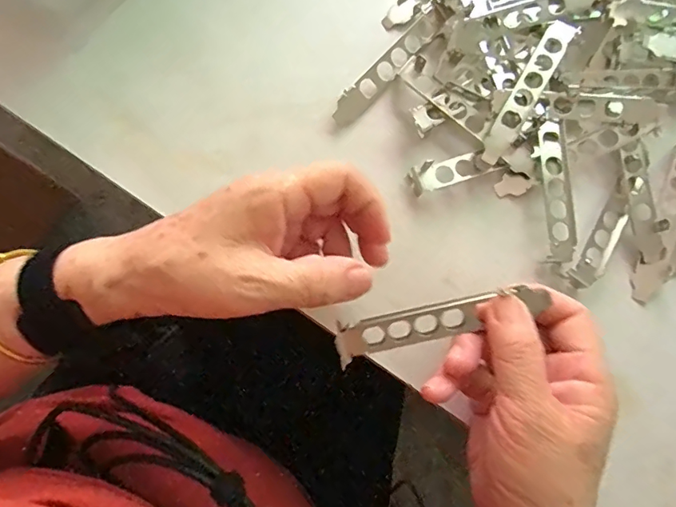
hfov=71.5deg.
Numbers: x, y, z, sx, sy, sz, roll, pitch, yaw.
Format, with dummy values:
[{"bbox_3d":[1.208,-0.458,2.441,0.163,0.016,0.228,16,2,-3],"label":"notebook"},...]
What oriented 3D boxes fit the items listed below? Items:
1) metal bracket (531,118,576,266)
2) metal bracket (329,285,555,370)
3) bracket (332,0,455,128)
[{"bbox_3d":[0.149,-0.043,0.324,0.021,0.005,0.099,1,79,-1],"label":"metal bracket"},{"bbox_3d":[0.058,0.038,0.268,0.121,0.008,0.021,-16,80,8],"label":"metal bracket"},{"bbox_3d":[0.040,-0.142,0.344,0.020,0.010,0.123,41,81,7],"label":"bracket"}]

